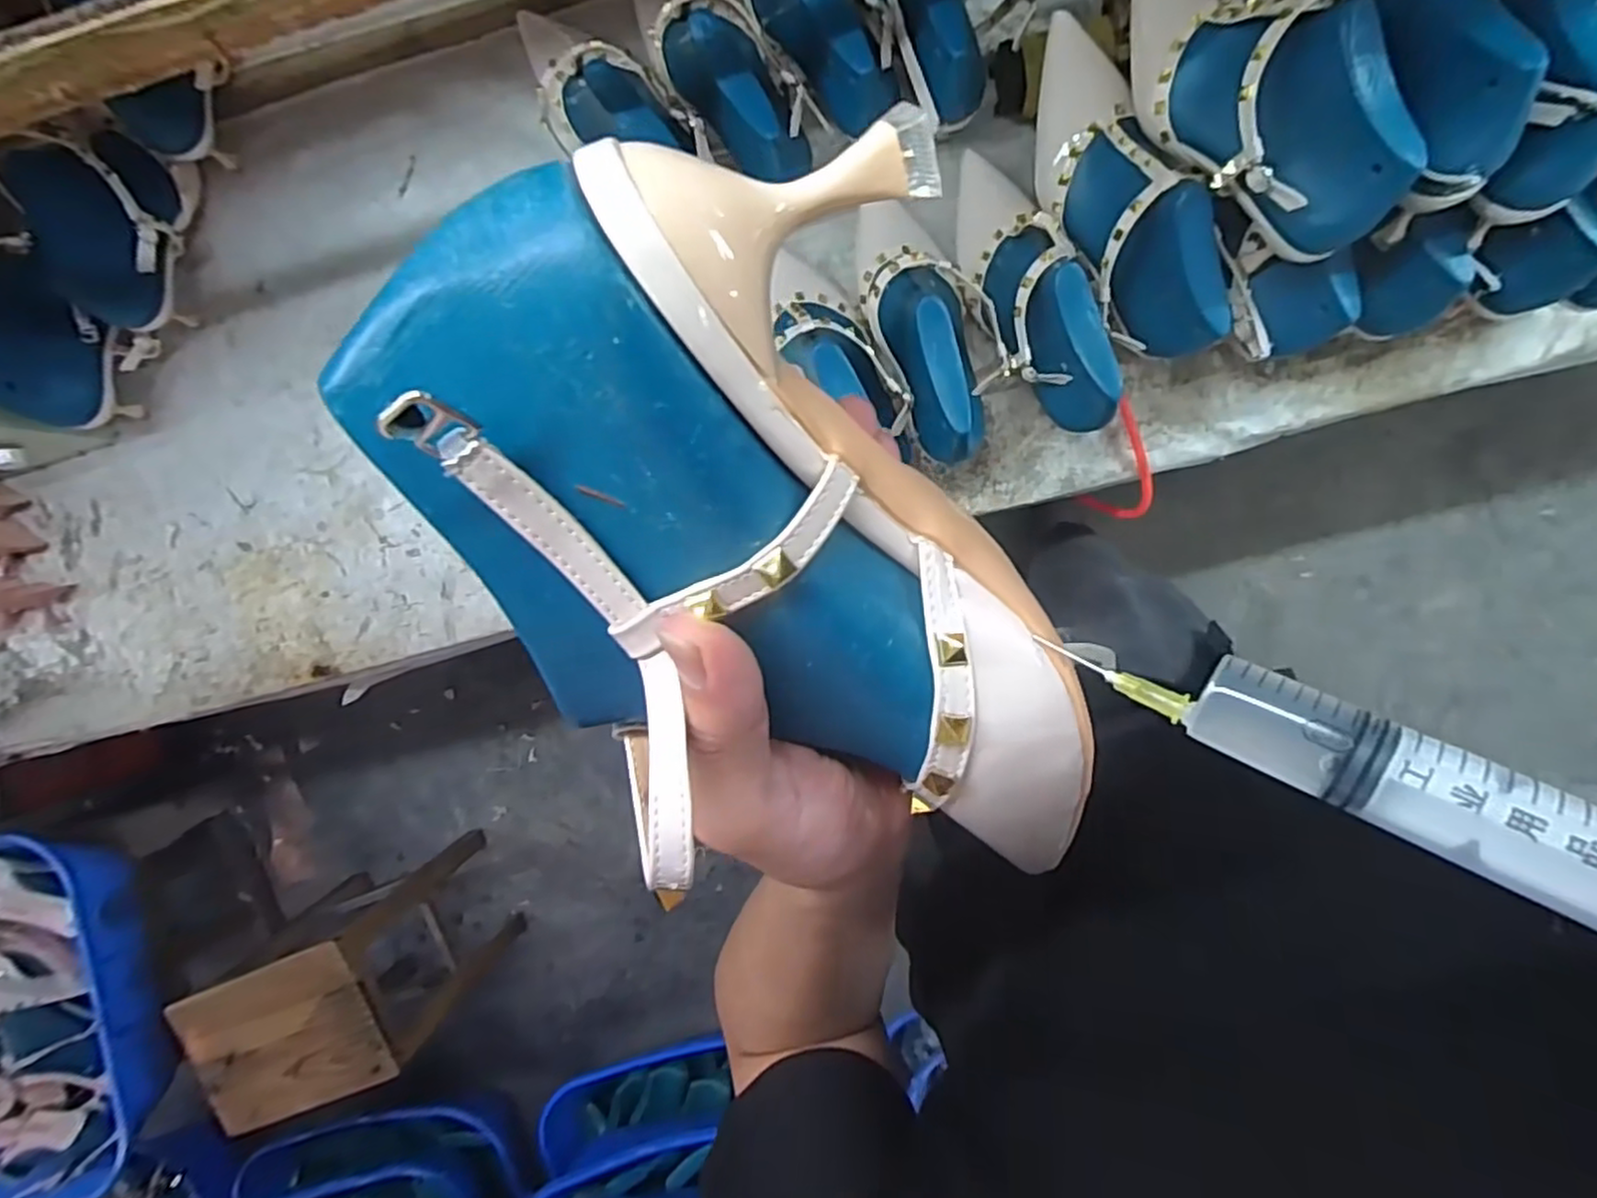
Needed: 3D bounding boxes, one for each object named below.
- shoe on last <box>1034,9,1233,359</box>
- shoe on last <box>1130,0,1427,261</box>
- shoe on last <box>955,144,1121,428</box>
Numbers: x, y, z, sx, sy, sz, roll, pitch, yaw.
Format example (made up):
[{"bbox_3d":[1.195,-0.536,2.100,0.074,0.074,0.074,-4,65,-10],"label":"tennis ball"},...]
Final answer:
[{"bbox_3d":[0.242,-0.309,0.537,0.076,0.088,0.265,-20,95,6],"label":"shoe on last"},{"bbox_3d":[0.295,-0.341,0.479,0.084,0.118,0.255,-30,69,7],"label":"shoe on last"},{"bbox_3d":[0.179,-0.254,0.583,0.081,0.087,0.253,-22,70,6],"label":"shoe on last"}]

